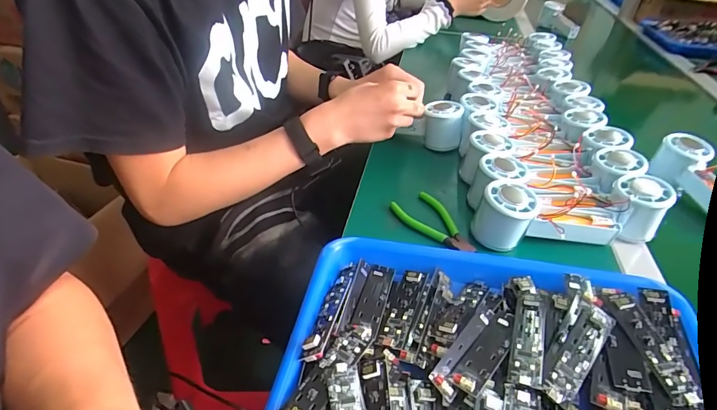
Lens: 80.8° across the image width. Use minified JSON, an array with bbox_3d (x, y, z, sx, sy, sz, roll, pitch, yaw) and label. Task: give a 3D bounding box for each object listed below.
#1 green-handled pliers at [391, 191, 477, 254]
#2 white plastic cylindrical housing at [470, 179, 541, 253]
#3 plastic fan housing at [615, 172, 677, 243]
[{"bbox_3d":[0.094,0.023,0.495,0.059,0.015,0.110,-20,44,-28],"label":"green-handled pliers"},{"bbox_3d":[0.160,0.009,0.463,0.058,0.061,0.056,2,38,-2],"label":"white plastic cylindrical housing"},{"bbox_3d":[0.315,0.002,0.479,0.057,0.060,0.057,29,44,29],"label":"plastic fan housing"}]

